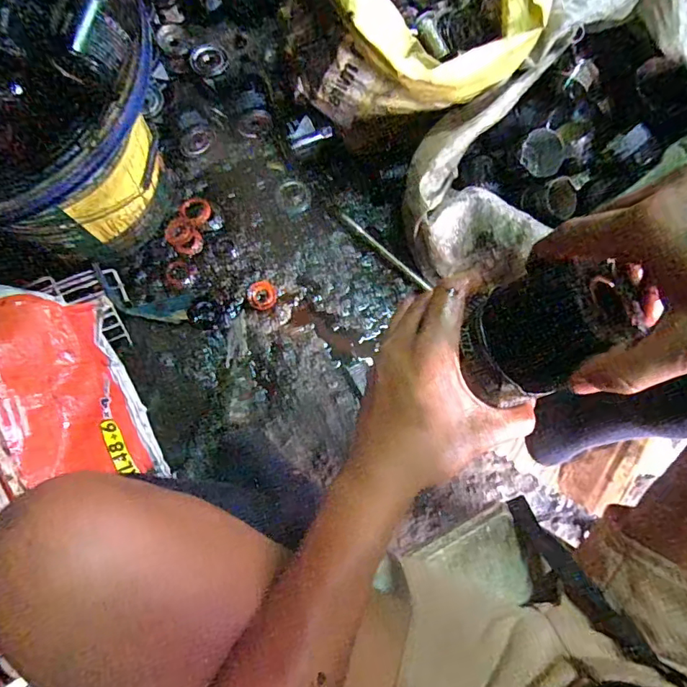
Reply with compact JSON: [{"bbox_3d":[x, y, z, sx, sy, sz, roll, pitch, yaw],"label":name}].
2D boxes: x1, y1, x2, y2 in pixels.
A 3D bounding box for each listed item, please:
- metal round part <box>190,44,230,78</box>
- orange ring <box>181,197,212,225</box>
[{"bbox_3d":[-0.230,-0.486,0.842,0.060,0.014,0.058,0,77,-2],"label":"metal round part"},{"bbox_3d":[-0.257,-0.232,0.854,0.045,0.009,0.049,0,77,-2],"label":"orange ring"}]

